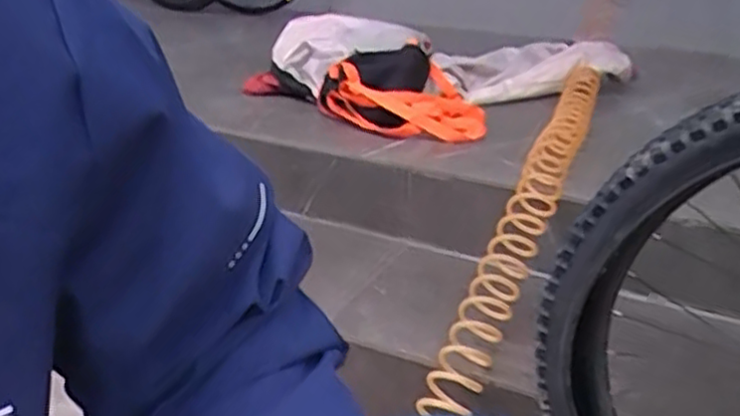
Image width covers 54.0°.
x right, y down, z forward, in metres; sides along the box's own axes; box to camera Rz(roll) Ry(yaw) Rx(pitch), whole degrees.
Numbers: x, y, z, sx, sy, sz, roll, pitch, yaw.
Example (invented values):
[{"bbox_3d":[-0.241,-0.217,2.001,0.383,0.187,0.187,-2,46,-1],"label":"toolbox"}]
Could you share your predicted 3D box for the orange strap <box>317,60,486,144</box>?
[{"bbox_3d":[0.064,-0.221,1.480,0.315,0.088,0.288,-3,25,-6],"label":"orange strap"}]

